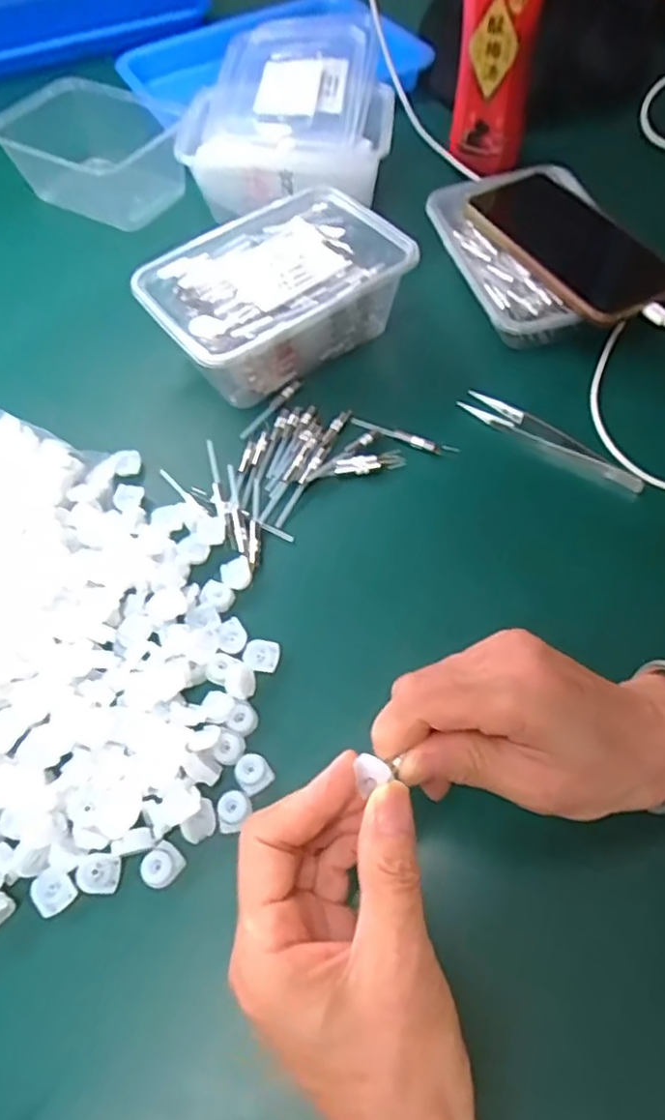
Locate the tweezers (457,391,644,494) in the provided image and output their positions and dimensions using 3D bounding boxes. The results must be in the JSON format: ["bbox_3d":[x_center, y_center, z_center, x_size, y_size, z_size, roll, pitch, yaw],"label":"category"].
[{"bbox_3d":[0.138,-0.077,0.418,0.124,0.006,0.019,34,66,21],"label":"tweezers"}]

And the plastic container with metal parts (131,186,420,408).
[{"bbox_3d":[-0.040,-0.185,0.464,0.167,0.058,0.116,-31,62,-15],"label":"plastic container with metal parts"}]

